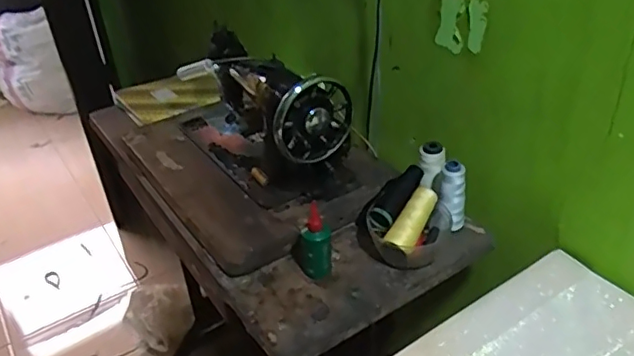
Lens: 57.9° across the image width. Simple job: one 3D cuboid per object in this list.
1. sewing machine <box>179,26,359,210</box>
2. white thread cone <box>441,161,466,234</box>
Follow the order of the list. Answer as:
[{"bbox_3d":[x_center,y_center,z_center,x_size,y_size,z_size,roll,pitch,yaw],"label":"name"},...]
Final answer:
[{"bbox_3d":[-0.115,-0.131,1.035,0.160,0.198,0.412,-24,38,-27],"label":"sewing machine"},{"bbox_3d":[0.204,0.031,0.859,0.035,0.110,0.038,4,34,12],"label":"white thread cone"}]

